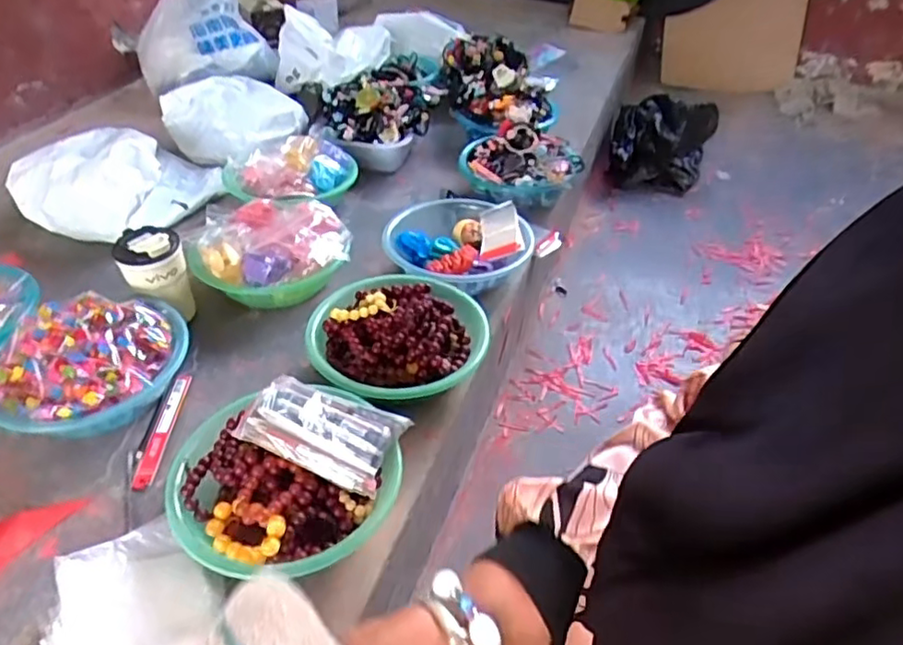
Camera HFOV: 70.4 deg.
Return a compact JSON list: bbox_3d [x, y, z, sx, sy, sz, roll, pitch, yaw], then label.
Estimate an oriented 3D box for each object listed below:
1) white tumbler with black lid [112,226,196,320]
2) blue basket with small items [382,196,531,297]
[{"bbox_3d":[-0.422,-0.061,0.921,0.085,0.138,0.091,-15,44,-19],"label":"white tumbler with black lid"},{"bbox_3d":[0.014,-0.123,1.058,0.225,0.081,0.244,0,41,0],"label":"blue basket with small items"}]

